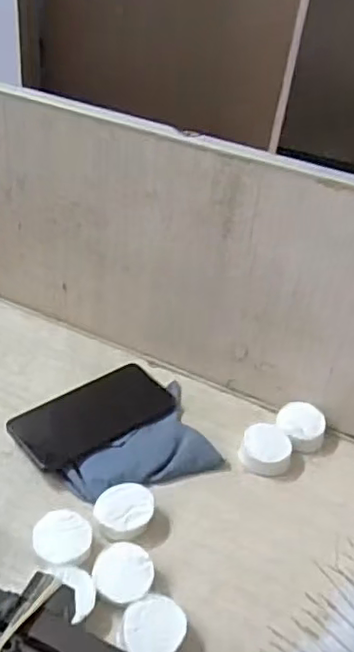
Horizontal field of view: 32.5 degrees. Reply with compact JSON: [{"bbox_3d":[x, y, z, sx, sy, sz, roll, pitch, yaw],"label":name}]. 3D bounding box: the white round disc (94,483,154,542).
[{"bbox_3d":[-0.046,0.162,0.528,0.049,0.025,0.045,5,40,-4],"label":"white round disc"}]

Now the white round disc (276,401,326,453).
[{"bbox_3d":[0.126,0.103,0.622,0.047,0.022,0.053,1,41,-8],"label":"white round disc"}]

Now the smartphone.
[{"bbox_3d":[-0.085,0.087,0.614,0.159,0.009,0.085,-21,43,-37],"label":"smartphone"}]

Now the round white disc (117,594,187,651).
[{"bbox_3d":[-0.019,0.231,0.458,0.046,0.028,0.051,26,43,20],"label":"round white disc"}]

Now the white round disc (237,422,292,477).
[{"bbox_3d":[0.087,0.120,0.599,0.048,0.022,0.050,5,40,-4],"label":"white round disc"}]

